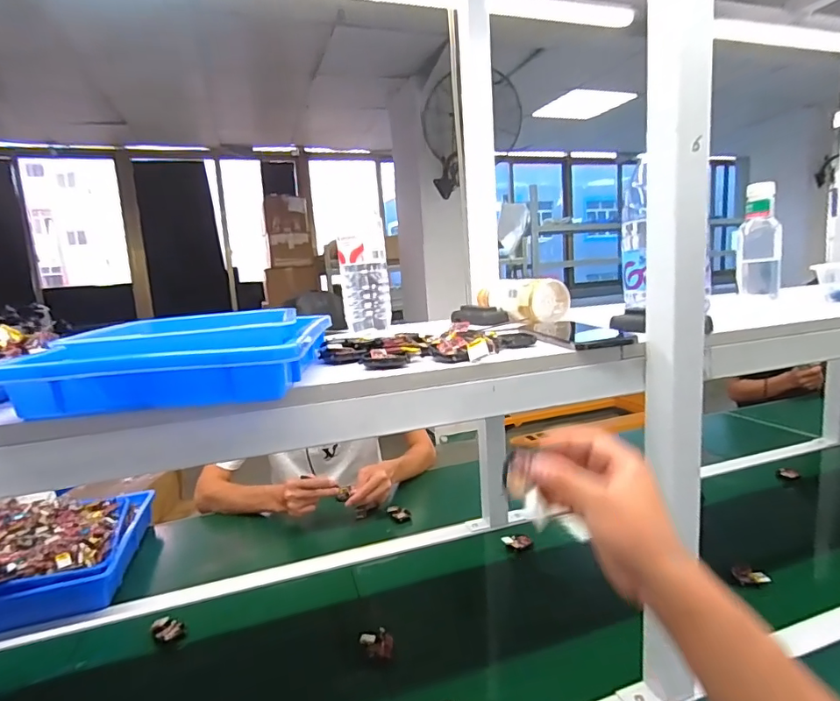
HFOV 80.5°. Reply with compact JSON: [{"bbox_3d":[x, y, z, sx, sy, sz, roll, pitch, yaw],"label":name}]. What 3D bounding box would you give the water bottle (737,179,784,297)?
[{"bbox_3d":[0.603,-0.194,0.881,0.067,0.189,0.063,2,12,32],"label":"water bottle"}]

